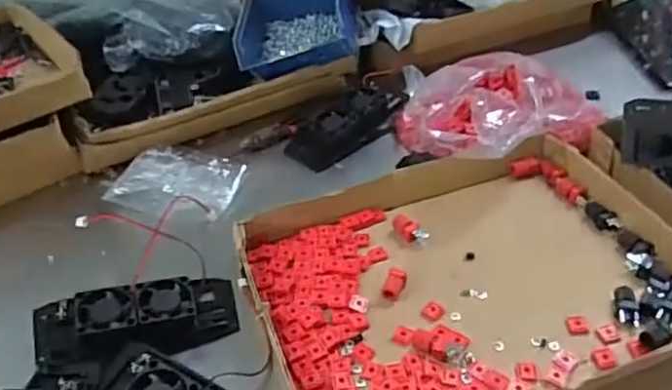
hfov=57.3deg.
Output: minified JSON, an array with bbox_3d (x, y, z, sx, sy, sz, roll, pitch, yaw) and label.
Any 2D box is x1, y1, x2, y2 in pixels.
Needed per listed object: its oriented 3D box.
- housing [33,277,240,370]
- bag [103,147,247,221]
[{"bbox_3d":[-0.142,0.091,0.448,0.139,0.029,0.057,-5,45,-22],"label":"housing"},{"bbox_3d":[-0.148,-0.016,0.581,0.108,0.018,0.087,13,43,11],"label":"bag"}]

